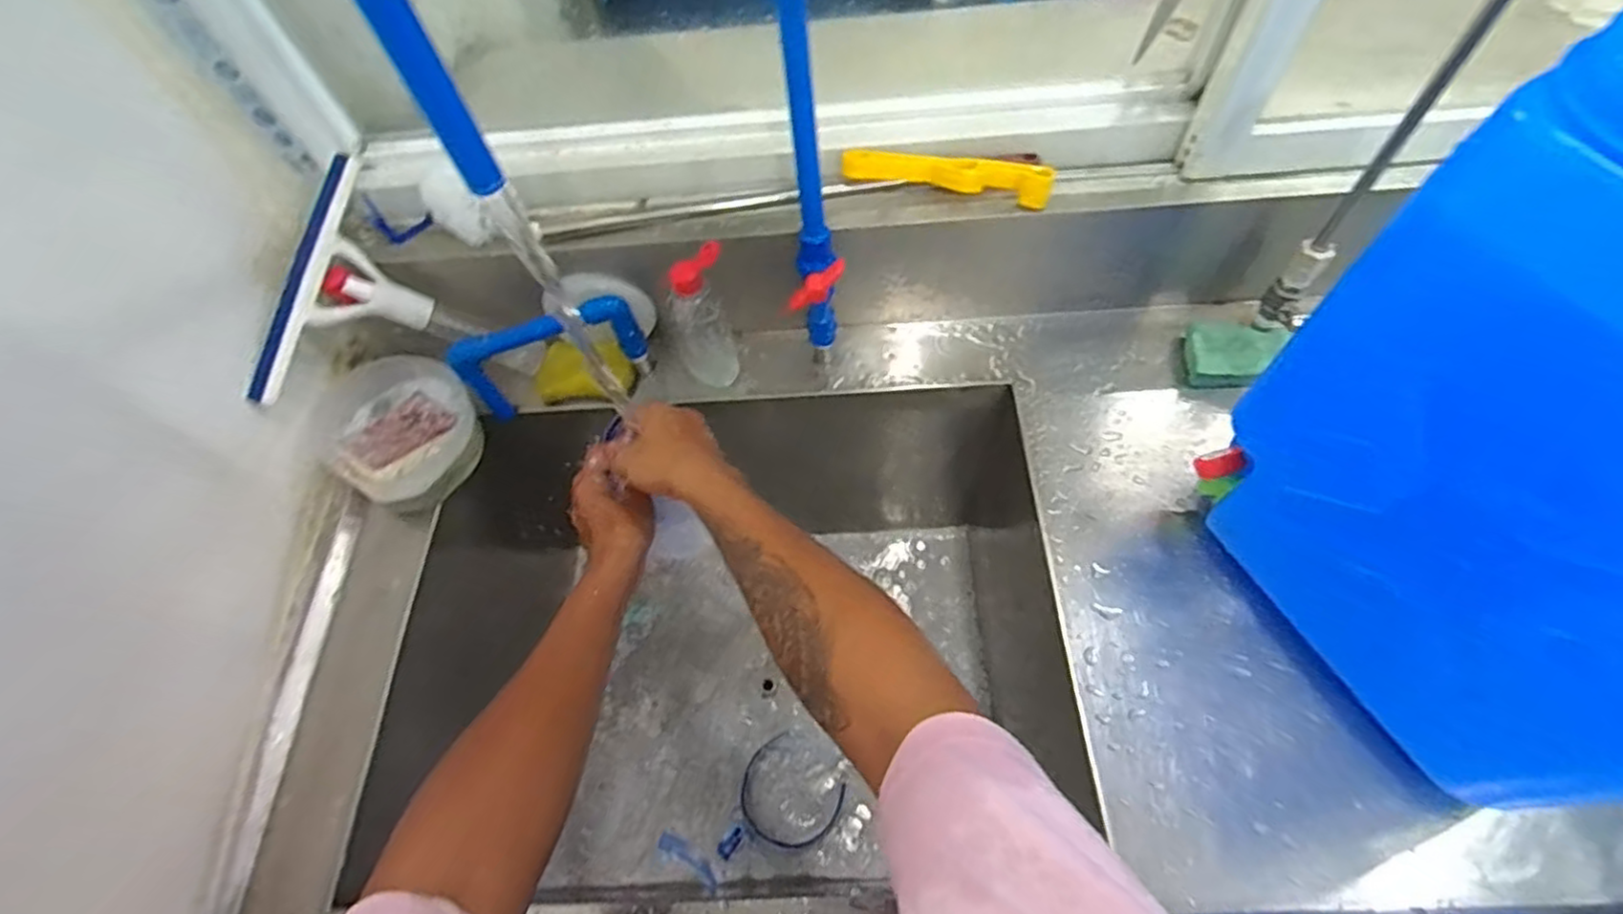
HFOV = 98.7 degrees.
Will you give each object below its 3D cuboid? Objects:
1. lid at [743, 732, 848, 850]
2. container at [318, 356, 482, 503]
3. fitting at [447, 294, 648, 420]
[{"bbox_3d":[-0.022,0.424,0.895,0.123,0.009,0.129,-2,60,3],"label":"lid"},{"bbox_3d":[-0.417,-0.028,0.716,0.136,0.063,0.144,-2,60,3],"label":"container"},{"bbox_3d":[-0.266,-0.106,0.724,0.181,0.111,0.027,-18,61,-5],"label":"fitting"}]

